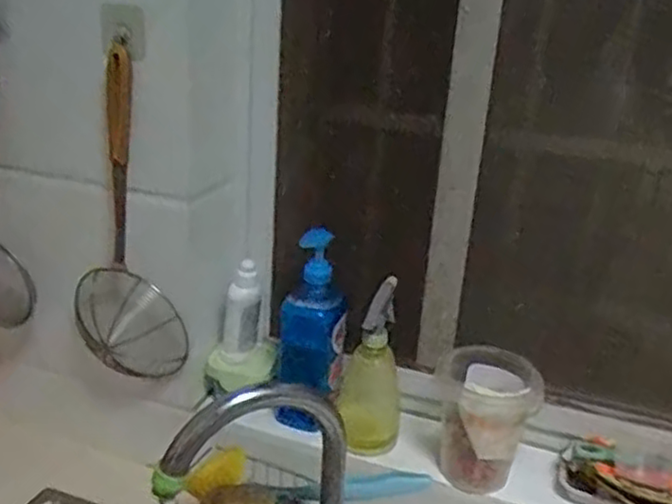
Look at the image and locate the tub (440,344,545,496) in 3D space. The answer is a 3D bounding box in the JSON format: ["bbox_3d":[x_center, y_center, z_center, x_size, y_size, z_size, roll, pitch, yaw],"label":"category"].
[{"bbox_3d":[0.185,0.207,0.863,0.105,0.151,0.097,3,22,-1],"label":"tub"}]

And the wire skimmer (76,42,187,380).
[{"bbox_3d":[-0.259,-0.028,0.867,0.124,0.408,0.078,-4,23,-18],"label":"wire skimmer"}]

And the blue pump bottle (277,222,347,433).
[{"bbox_3d":[-0.031,0.110,0.909,0.074,0.272,0.050,-13,27,-35],"label":"blue pump bottle"}]

